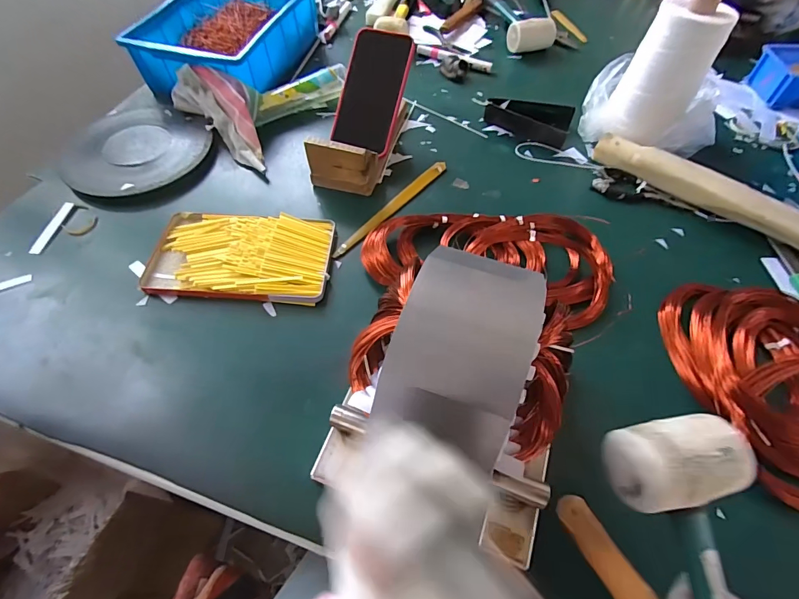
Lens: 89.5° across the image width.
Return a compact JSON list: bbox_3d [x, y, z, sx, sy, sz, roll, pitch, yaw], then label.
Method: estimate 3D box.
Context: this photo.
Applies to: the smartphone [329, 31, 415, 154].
[{"bbox_3d":[-0.038,-0.279,0.540,0.083,0.013,0.158,16,90,7],"label":"smartphone"}]

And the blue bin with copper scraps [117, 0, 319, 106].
[{"bbox_3d":[-0.280,-0.440,0.679,0.209,0.091,0.296,13,56,8],"label":"blue bin with copper scraps"}]

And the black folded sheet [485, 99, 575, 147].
[{"bbox_3d":[0.191,-0.269,0.606,0.126,0.033,0.068,22,58,13],"label":"black folded sheet"}]

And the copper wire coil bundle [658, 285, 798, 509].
[{"bbox_3d":[0.359,0.071,0.380,0.149,0.033,0.210,-9,56,-7],"label":"copper wire coil bundle"}]

